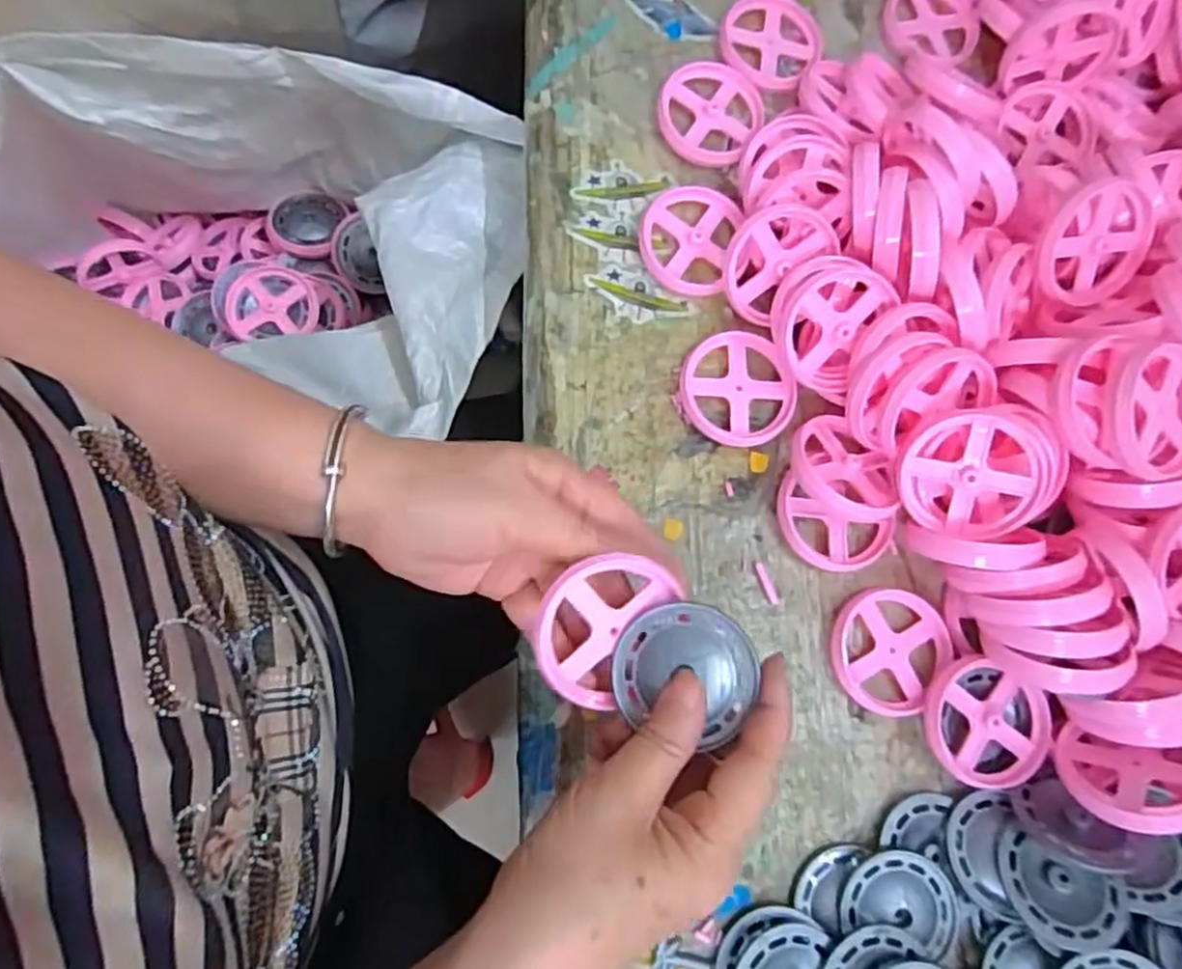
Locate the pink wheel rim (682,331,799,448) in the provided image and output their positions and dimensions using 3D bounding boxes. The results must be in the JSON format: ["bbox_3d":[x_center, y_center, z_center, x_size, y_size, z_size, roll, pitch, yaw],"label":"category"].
[{"bbox_3d":[0.080,-0.051,0.398,0.060,0.008,0.062,2,77,-8],"label":"pink wheel rim"}]

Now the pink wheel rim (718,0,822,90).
[{"bbox_3d":[0.115,-0.278,0.457,0.065,0.009,0.064,1,81,-5],"label":"pink wheel rim"}]

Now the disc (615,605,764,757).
[{"bbox_3d":[0.038,0.074,0.294,0.056,0.004,0.051,-2,83,12],"label":"disc"}]

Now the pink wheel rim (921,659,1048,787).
[{"bbox_3d":[0.201,0.122,0.368,0.062,0.012,0.060,2,77,-8],"label":"pink wheel rim"}]

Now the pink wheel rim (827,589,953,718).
[{"bbox_3d":[0.155,0.085,0.381,0.058,0.008,0.064,34,75,0],"label":"pink wheel rim"}]

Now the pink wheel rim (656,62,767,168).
[{"bbox_3d":[0.073,-0.226,0.437,0.060,0.011,0.067,21,75,-4],"label":"pink wheel rim"}]

